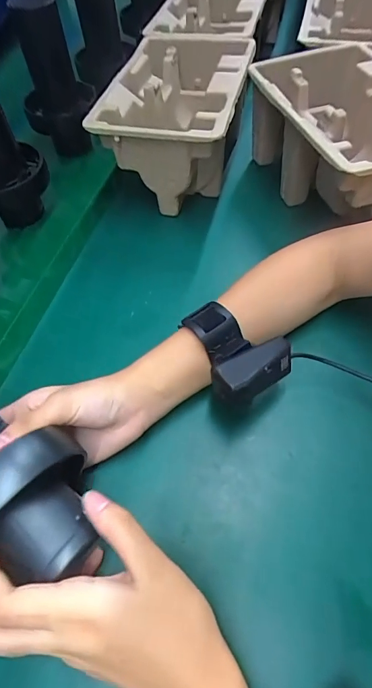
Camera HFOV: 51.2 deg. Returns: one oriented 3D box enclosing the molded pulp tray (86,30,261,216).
[{"bbox_3d":[-0.007,-0.284,0.481,0.148,0.101,0.230,10,63,8],"label":"molded pulp tray"}]

